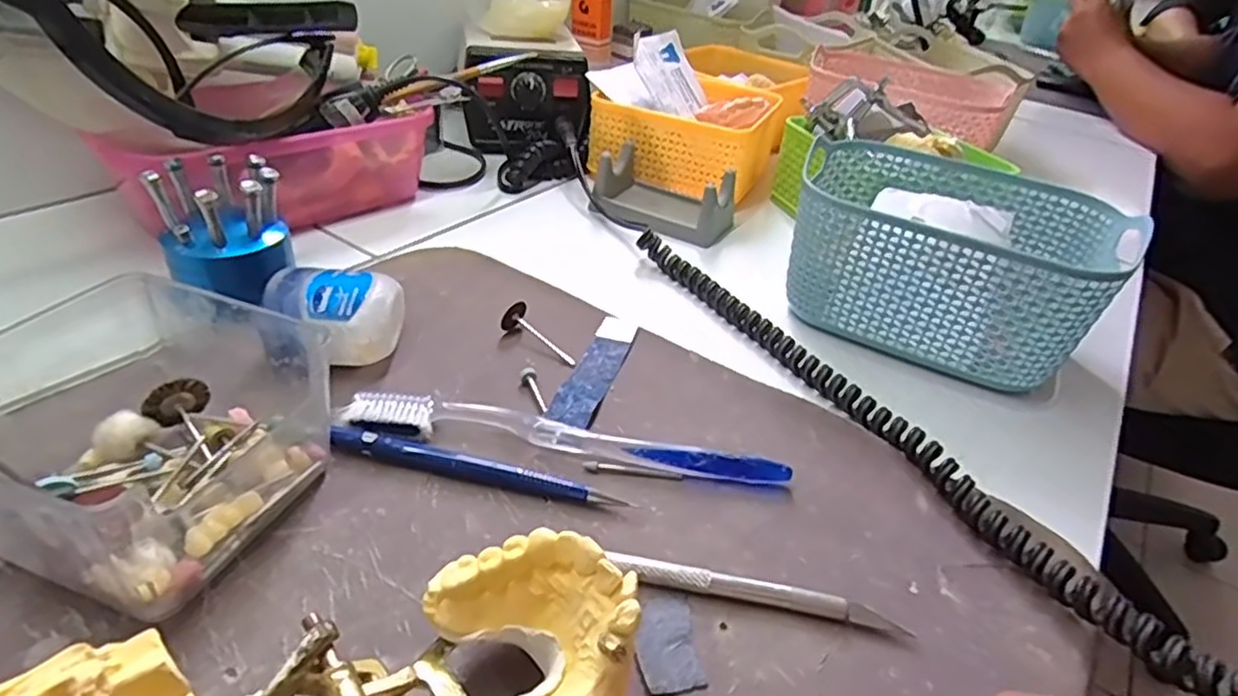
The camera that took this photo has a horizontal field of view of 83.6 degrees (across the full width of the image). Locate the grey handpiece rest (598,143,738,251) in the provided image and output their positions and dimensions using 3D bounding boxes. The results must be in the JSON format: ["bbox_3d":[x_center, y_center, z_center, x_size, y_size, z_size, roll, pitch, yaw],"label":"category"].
[{"bbox_3d":[0.034,-0.112,0.505,0.101,0.038,0.065,17,36,14],"label":"grey handpiece rest"}]

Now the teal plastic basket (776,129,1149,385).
[{"bbox_3d":[0.185,-0.050,0.402,0.158,0.081,0.116,22,37,21],"label":"teal plastic basket"}]

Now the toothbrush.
[{"bbox_3d":[-0.021,0.039,0.297,0.187,0.013,0.018,7,35,-1],"label":"toothbrush"}]

